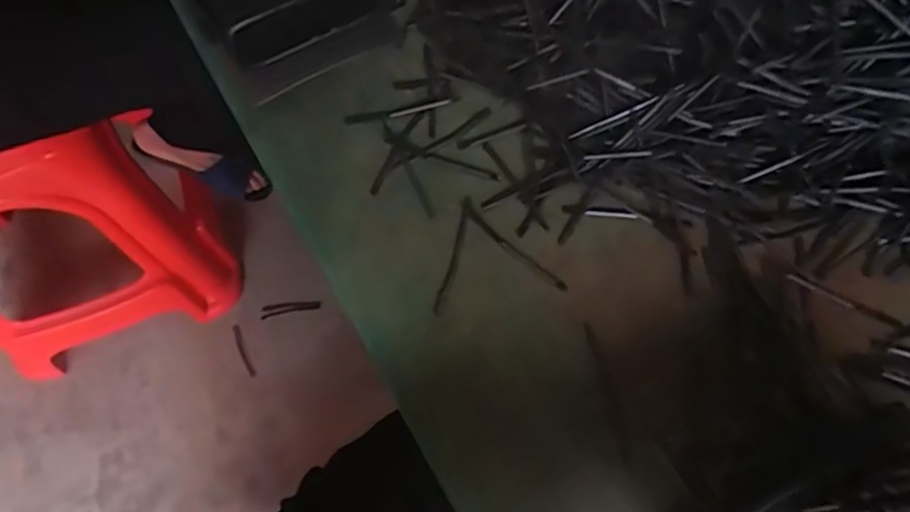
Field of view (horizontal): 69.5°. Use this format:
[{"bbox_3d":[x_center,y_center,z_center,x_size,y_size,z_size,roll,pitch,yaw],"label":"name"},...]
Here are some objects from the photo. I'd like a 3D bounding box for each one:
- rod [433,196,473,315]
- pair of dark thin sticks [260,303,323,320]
[{"bbox_3d":[0.000,-0.001,0.479,0.009,0.005,0.095,12,65,7],"label":"rod"},{"bbox_3d":[-0.275,0.087,1.103,0.097,0.007,0.023,-12,64,-4],"label":"pair of dark thin sticks"}]

